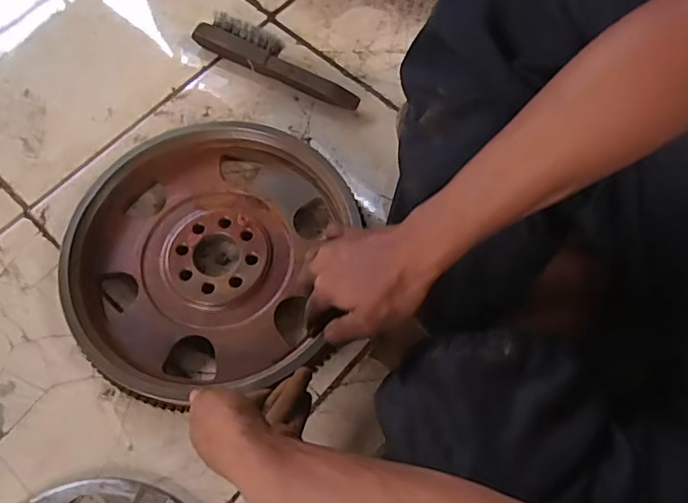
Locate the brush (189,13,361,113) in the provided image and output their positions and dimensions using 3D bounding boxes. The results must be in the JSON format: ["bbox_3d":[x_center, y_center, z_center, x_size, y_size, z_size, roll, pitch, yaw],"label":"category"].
[{"bbox_3d":[-0.083,-0.249,0.699,0.229,0.040,0.049,26,70,11],"label":"brush"}]

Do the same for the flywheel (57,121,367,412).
[{"bbox_3d":[-0.133,0.004,0.570,0.307,0.046,0.290,0,67,0],"label":"flywheel"}]

